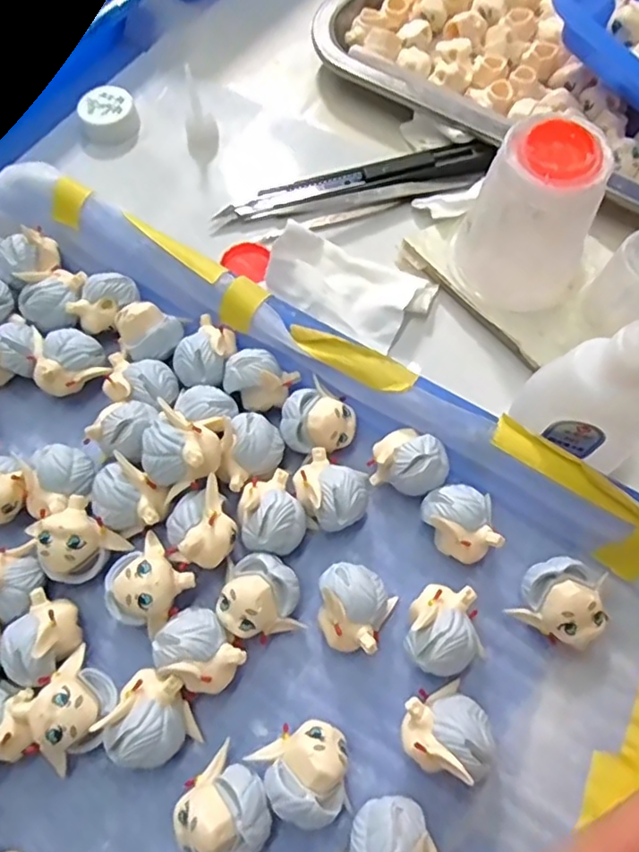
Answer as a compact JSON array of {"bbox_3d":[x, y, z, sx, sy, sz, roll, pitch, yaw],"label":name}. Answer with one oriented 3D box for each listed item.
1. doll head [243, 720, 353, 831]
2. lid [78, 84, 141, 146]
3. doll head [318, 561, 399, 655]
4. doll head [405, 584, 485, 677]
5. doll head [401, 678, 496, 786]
[{"bbox_3d":[-0.005,0.108,0.188,0.028,0.023,0.026,-8,67,-3],"label":"doll head"},{"bbox_3d":[-0.110,-0.163,0.318,0.027,0.013,0.028,0,67,1],"label":"lid"},{"bbox_3d":[0.011,0.063,0.208,0.025,0.022,0.027,0,67,1],"label":"doll head"},{"bbox_3d":[0.041,0.069,0.205,0.024,0.023,0.027,4,67,3],"label":"doll head"},{"bbox_3d":[0.040,0.095,0.192,0.027,0.025,0.026,0,67,1],"label":"doll head"}]

